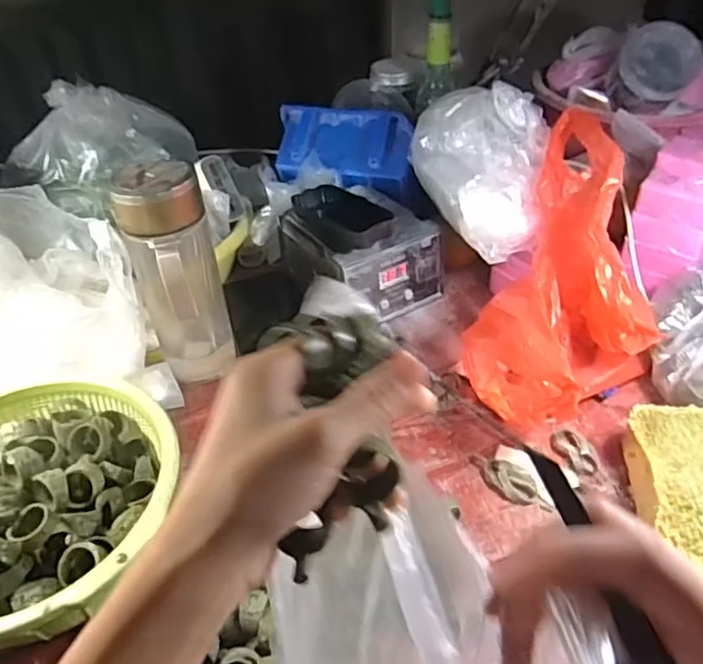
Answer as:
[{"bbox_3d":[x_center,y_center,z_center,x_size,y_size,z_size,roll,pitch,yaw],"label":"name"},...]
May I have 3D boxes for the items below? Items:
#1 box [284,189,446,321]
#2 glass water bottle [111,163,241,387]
[{"bbox_3d":[0.008,-0.086,0.624,0.115,0.103,0.135,-25,46,-21],"label":"box"},{"bbox_3d":[-0.142,-0.037,0.525,0.066,0.200,0.067,-18,44,-15],"label":"glass water bottle"}]

